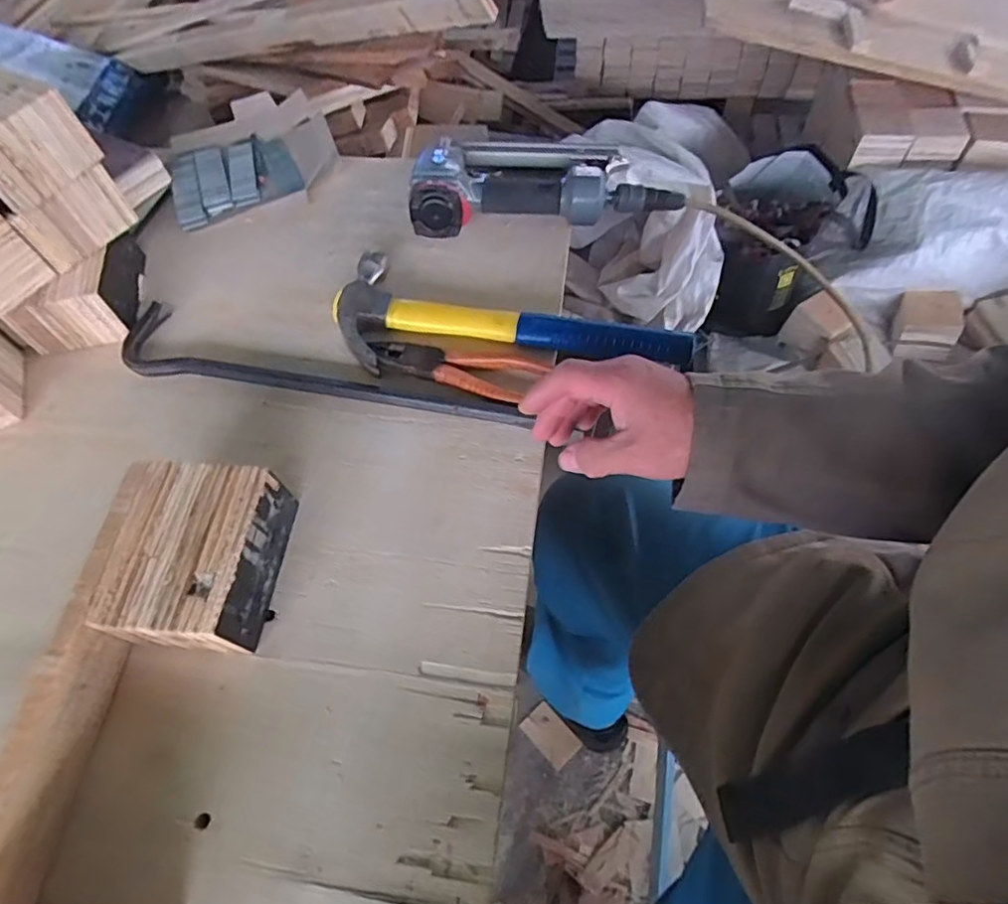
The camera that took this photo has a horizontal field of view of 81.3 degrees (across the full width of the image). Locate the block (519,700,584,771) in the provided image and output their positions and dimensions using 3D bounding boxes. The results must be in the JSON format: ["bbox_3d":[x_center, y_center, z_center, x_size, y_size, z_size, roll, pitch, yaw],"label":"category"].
[{"bbox_3d":[0.077,0.463,0.962,0.058,0.011,0.091,-39,65,-19],"label":"block"}]

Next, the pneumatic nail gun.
[{"bbox_3d":[0.037,-0.306,0.623,0.278,0.065,0.137,-10,61,-2],"label":"pneumatic nail gun"}]

